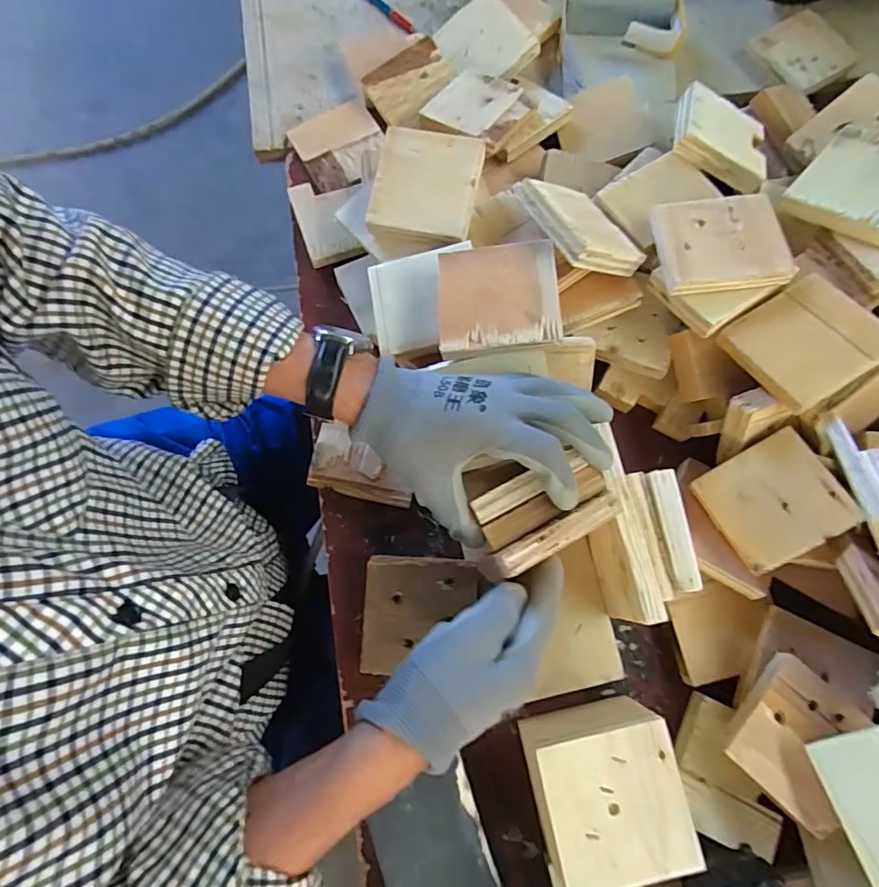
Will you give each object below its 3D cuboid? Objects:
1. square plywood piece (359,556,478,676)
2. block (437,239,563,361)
[{"bbox_3d":[-0.017,0.137,0.415,0.087,0.005,0.088,2,80,7],"label":"square plywood piece"},{"bbox_3d":[0.043,-0.112,0.400,0.091,0.011,0.085,-6,77,13],"label":"block"}]

